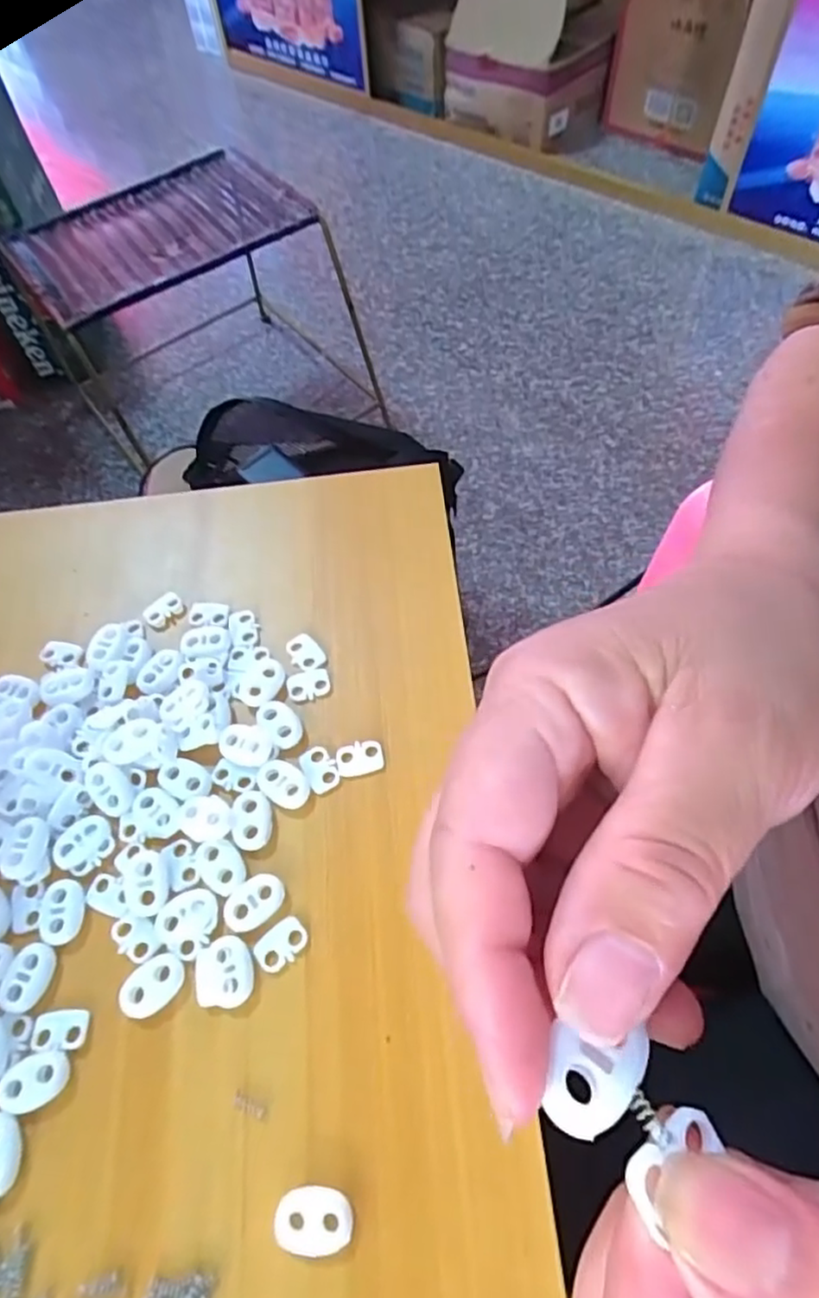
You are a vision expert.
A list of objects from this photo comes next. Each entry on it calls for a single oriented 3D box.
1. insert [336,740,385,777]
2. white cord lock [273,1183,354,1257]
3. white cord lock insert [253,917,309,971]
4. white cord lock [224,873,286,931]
[{"bbox_3d":[-0.020,0.043,0.266,0.019,0.004,0.013,-10,61,-2],"label":"insert"},{"bbox_3d":[-0.028,0.168,0.195,0.023,0.004,0.016,6,62,7],"label":"white cord lock"},{"bbox_3d":[-0.045,0.104,0.233,0.012,0.004,0.019,38,70,21],"label":"white cord lock insert"},{"bbox_3d":[-0.056,0.091,0.240,0.023,0.004,0.015,-32,64,-14],"label":"white cord lock"}]

